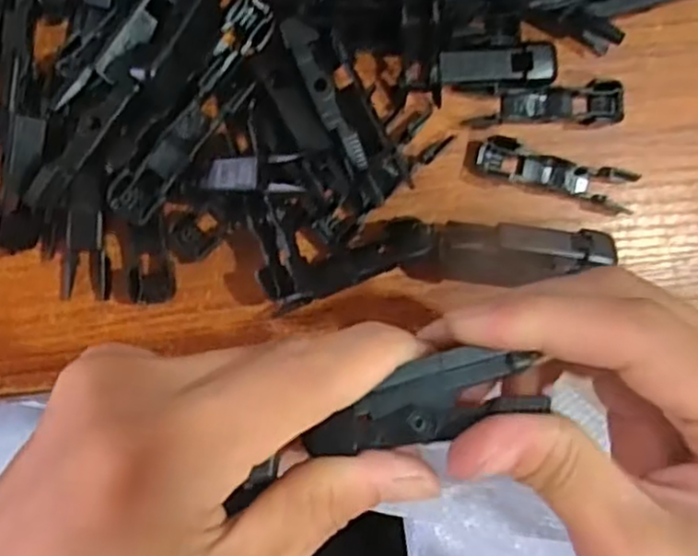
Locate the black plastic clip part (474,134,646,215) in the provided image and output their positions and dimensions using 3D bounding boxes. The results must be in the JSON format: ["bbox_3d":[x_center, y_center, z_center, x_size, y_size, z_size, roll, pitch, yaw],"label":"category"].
[{"bbox_3d":[0.071,-0.036,0.247,0.056,0.007,0.013,15,89,-7],"label":"black plastic clip part"}]

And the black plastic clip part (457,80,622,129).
[{"bbox_3d":[0.068,-0.059,0.247,0.053,0.006,0.014,-3,91,-7],"label":"black plastic clip part"}]

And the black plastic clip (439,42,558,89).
[{"bbox_3d":[0.050,-0.070,0.243,0.040,0.009,0.014,-6,91,-7],"label":"black plastic clip"}]

